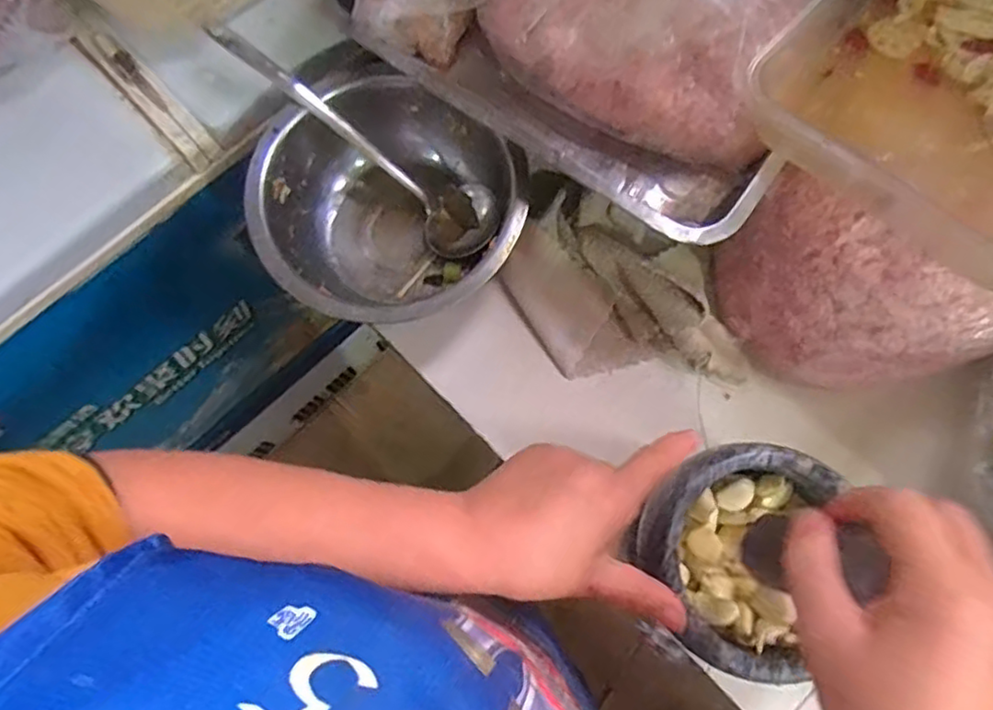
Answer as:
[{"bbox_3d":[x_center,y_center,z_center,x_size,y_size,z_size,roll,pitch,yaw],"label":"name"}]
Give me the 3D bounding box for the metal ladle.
[{"bbox_3d":[-0.117,-0.185,0.557,0.274,0.059,0.062,37,79,-12],"label":"metal ladle"}]

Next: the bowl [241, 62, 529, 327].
[{"bbox_3d":[-0.090,-0.121,0.560,0.217,0.100,0.208,0,76,2],"label":"bowl"}]

